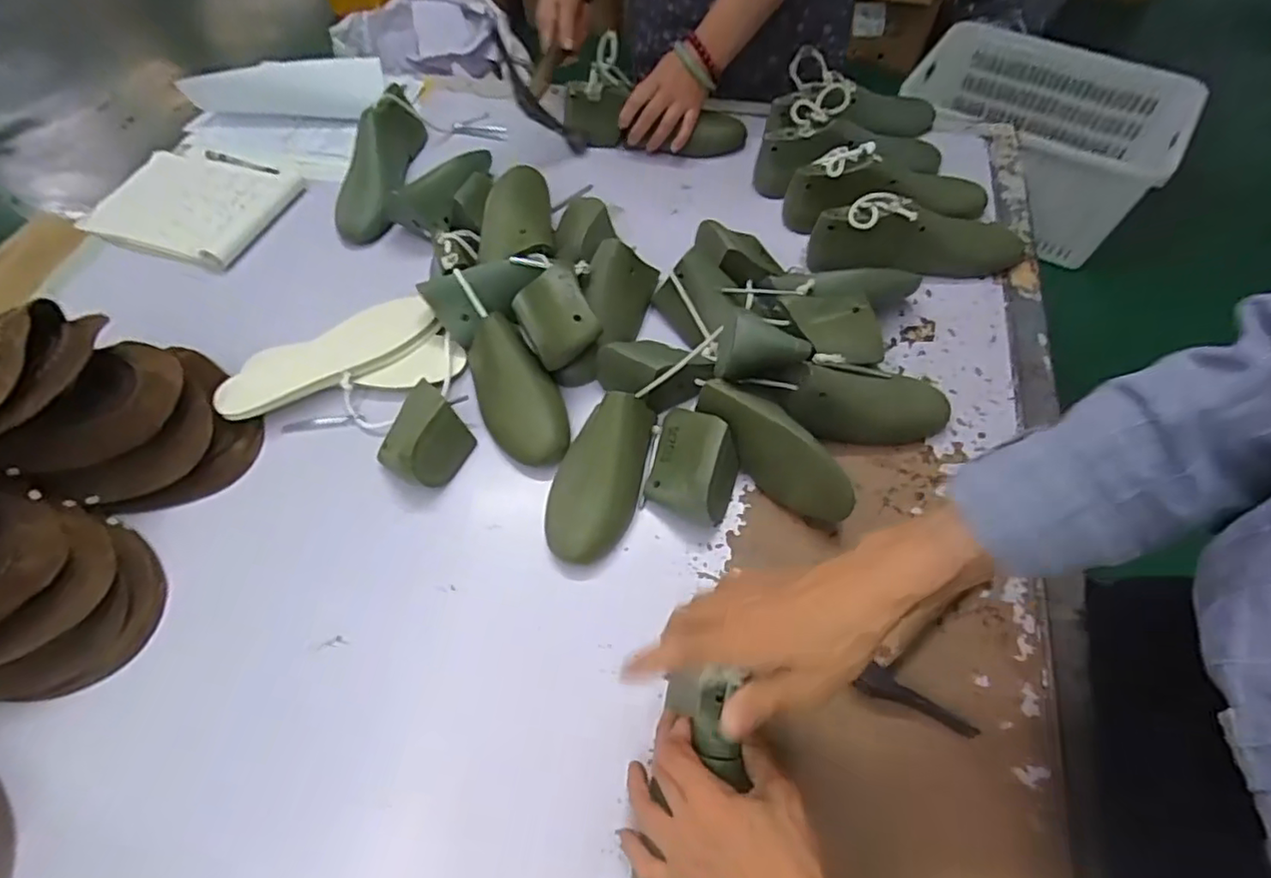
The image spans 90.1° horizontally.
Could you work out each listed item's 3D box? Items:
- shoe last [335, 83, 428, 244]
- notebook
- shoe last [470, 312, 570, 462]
[{"bbox_3d":[-0.340,-0.369,0.845,0.098,0.094,0.219,-7,58,-1],"label":"shoe last"},{"bbox_3d":[-0.593,-0.318,0.850,0.284,0.015,0.188,16,61,19],"label":"notebook"},{"bbox_3d":[-0.118,-0.045,0.629,0.082,0.069,0.148,-26,60,-12],"label":"shoe last"}]

